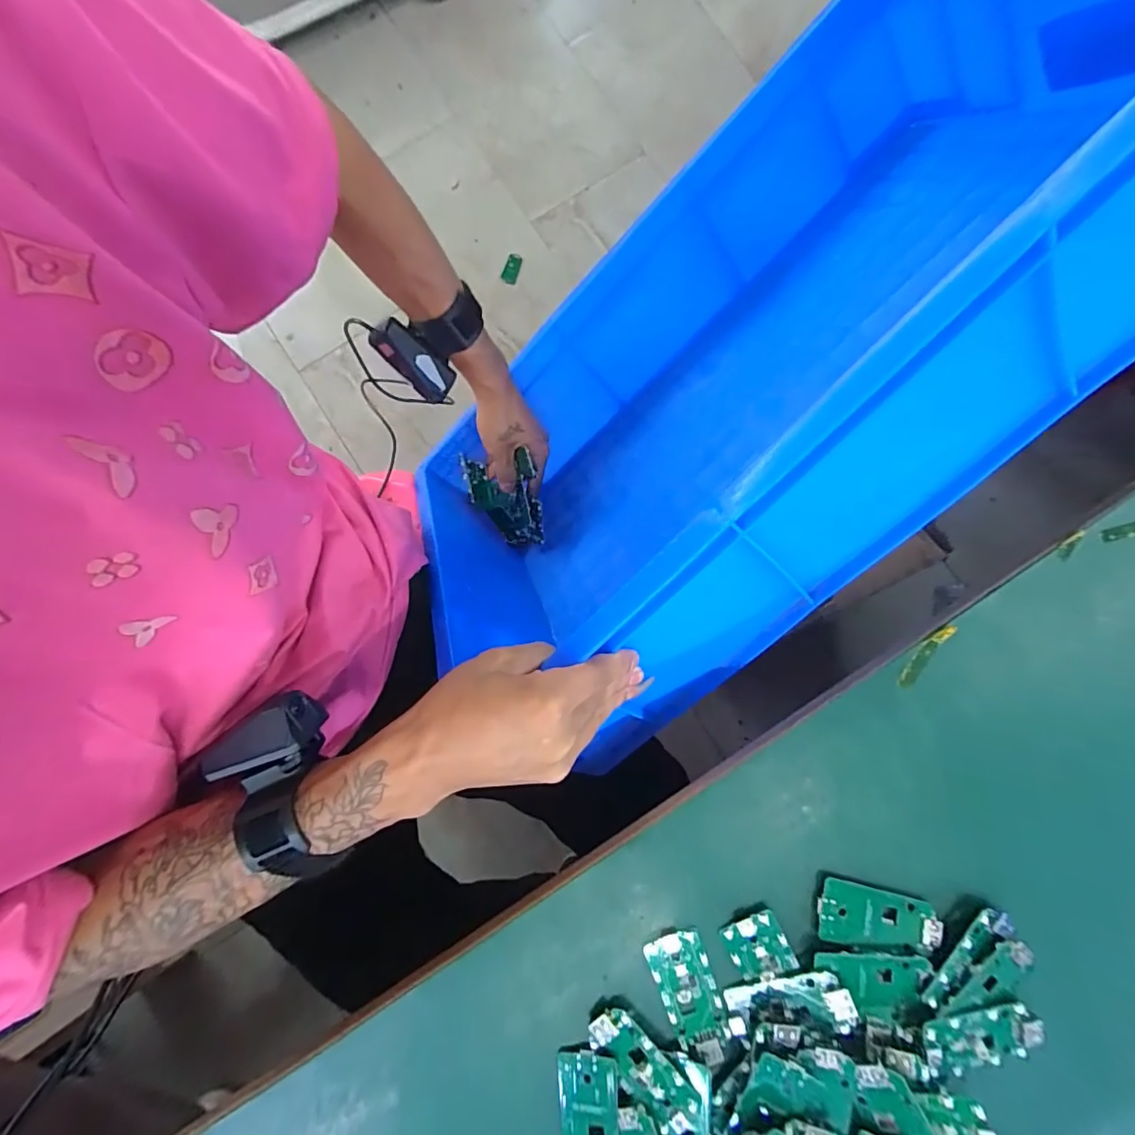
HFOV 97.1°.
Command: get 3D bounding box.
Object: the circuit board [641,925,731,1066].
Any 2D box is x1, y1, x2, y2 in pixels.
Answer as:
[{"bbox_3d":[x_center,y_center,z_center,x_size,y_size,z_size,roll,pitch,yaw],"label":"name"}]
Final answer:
[{"bbox_3d":[0.068,0.235,0.275,0.031,0.006,0.061,-22,85,0],"label":"circuit board"}]

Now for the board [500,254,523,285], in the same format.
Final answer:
[{"bbox_3d":[-0.118,-0.630,1.059,0.035,0.004,0.067,13,86,3],"label":"board"}]

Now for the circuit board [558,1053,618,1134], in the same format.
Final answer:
[{"bbox_3d":[0.011,0.295,0.267,0.030,0.007,0.060,-3,85,1],"label":"circuit board"}]

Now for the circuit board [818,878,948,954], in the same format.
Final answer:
[{"bbox_3d":[0.171,0.193,0.275,0.066,0.004,0.030,9,86,2],"label":"circuit board"}]

